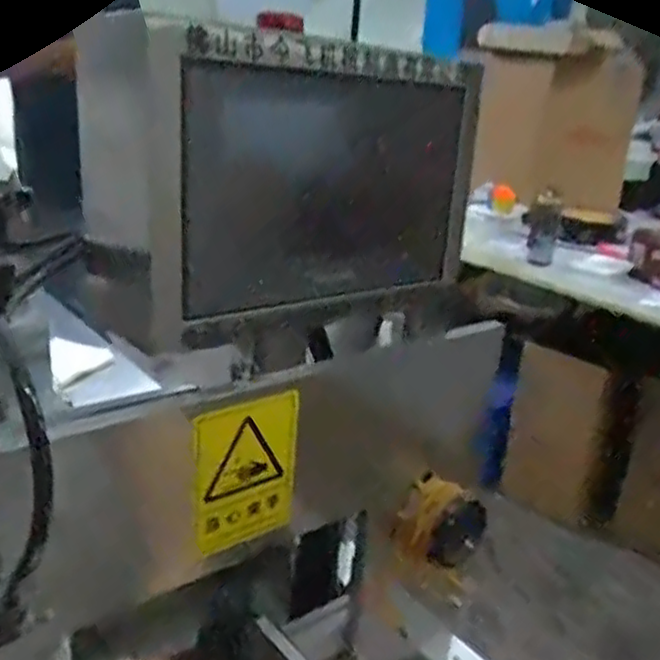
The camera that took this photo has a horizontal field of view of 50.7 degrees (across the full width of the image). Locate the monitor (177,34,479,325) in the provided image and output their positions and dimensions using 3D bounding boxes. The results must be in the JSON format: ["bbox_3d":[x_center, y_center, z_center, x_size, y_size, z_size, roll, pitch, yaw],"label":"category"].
[{"bbox_3d":[0.005,-0.086,0.416,0.196,0.148,0.044,-13,27,-39],"label":"monitor"}]

